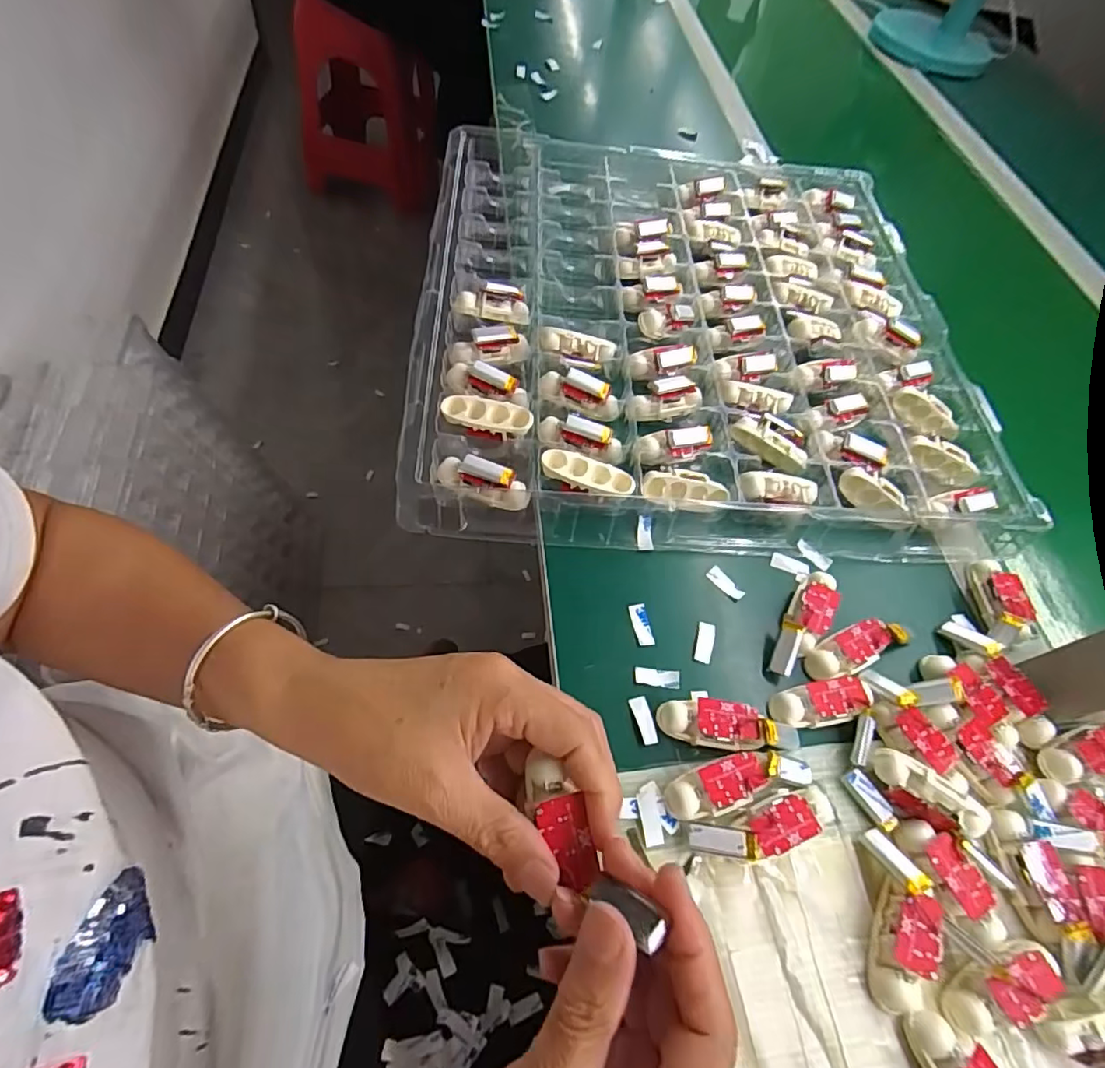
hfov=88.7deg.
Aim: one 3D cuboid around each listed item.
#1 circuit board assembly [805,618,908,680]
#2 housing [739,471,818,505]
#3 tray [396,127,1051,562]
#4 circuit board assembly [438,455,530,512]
[{"bbox_3d":[0.192,0.072,0.358,0.061,0.018,0.025,-18,65,-18],"label":"circuit board assembly"},{"bbox_3d":[0.162,-0.031,0.400,0.061,0.014,0.022,0,61,-4],"label":"housing"},{"bbox_3d":[0.122,-0.206,0.502,0.459,0.036,0.483,3,60,-7],"label":"tray"},{"bbox_3d":[-0.048,-0.037,0.382,0.065,0.025,0.021,23,59,5],"label":"circuit board assembly"}]

